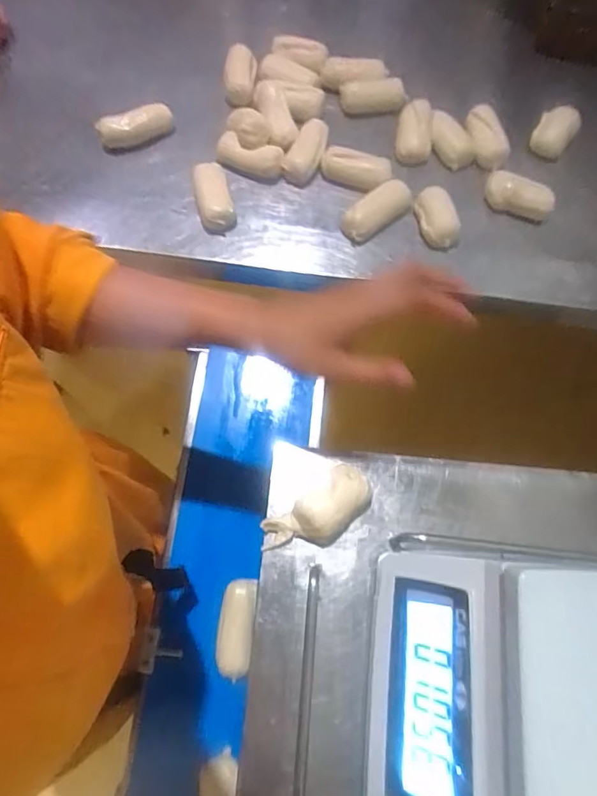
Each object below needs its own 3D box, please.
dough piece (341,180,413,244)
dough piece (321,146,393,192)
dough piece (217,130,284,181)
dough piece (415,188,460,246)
[{"bbox_3d":[0.097,-0.234,0.603,0.094,0.032,0.043,-36,71,-14],"label":"dough piece"},{"bbox_3d":[0.075,-0.298,0.629,0.090,0.031,0.046,19,71,5],"label":"dough piece"},{"bbox_3d":[-0.068,-0.321,0.635,0.099,0.032,0.037,29,72,8],"label":"dough piece"},{"bbox_3d":[0.171,-0.227,0.602,0.046,0.036,0.074,-22,72,-9],"label":"dough piece"}]

